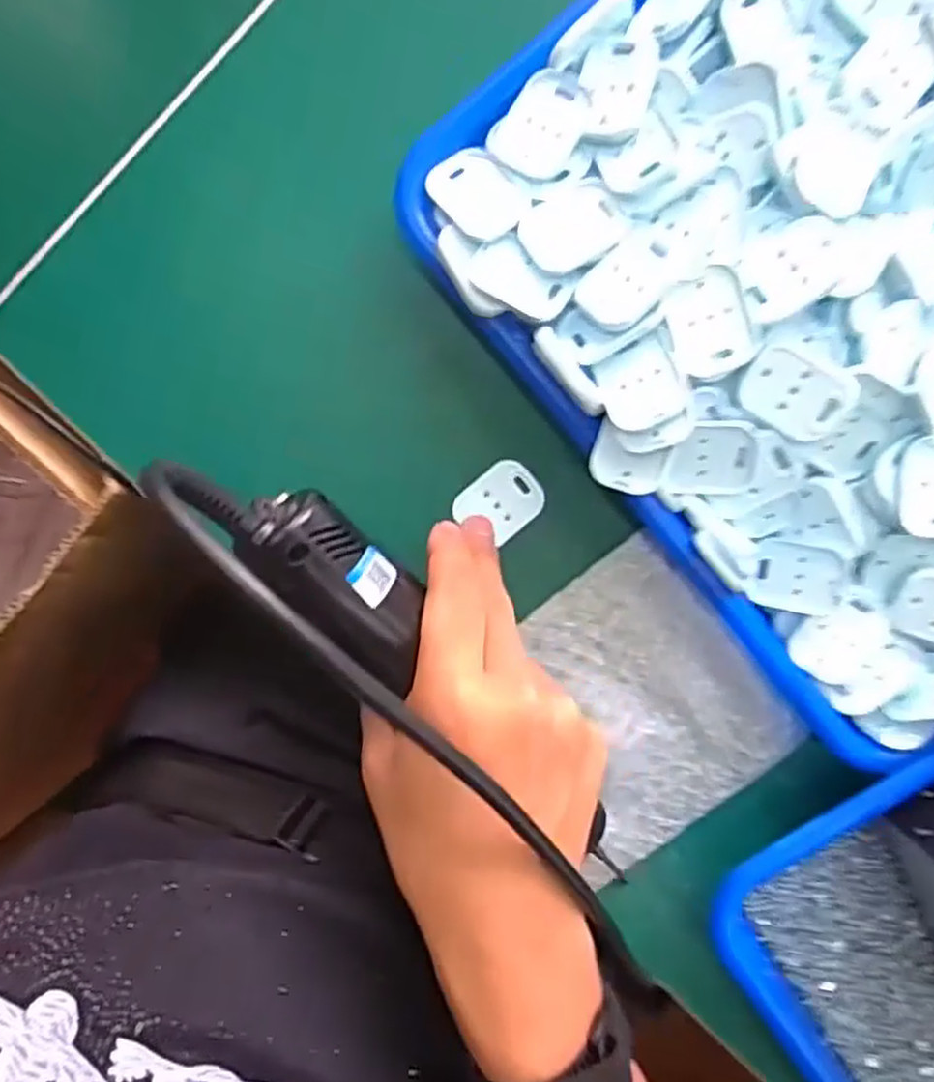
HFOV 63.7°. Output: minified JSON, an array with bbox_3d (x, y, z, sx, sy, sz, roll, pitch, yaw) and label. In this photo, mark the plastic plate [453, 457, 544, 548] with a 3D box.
[{"bbox_3d":[0.015,-0.017,0.337,0.036,0.004,0.030,-44,94,3],"label":"plastic plate"}]

